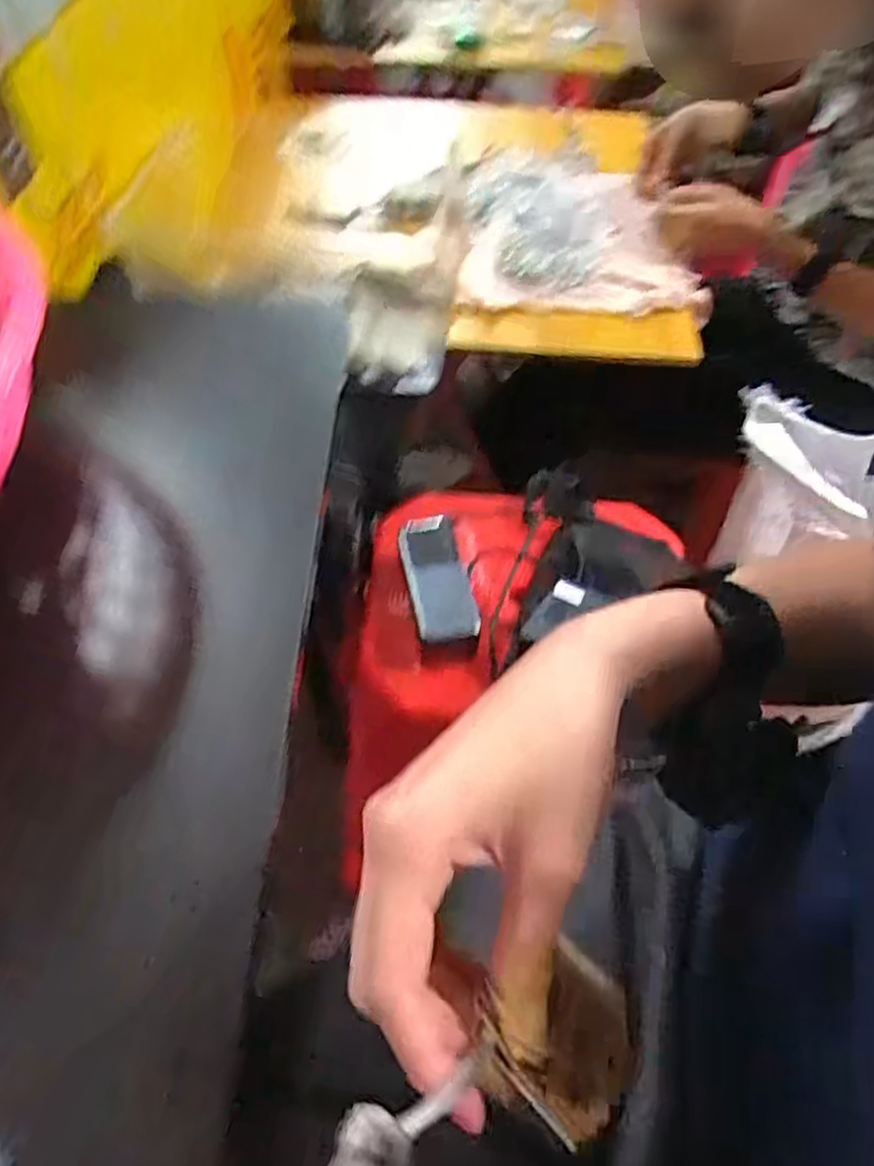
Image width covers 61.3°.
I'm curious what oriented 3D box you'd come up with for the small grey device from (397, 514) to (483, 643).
[{"bbox_3d":[0.000,-0.008,0.665,0.055,0.024,0.124,-8,55,-8],"label":"small grey device"}]

